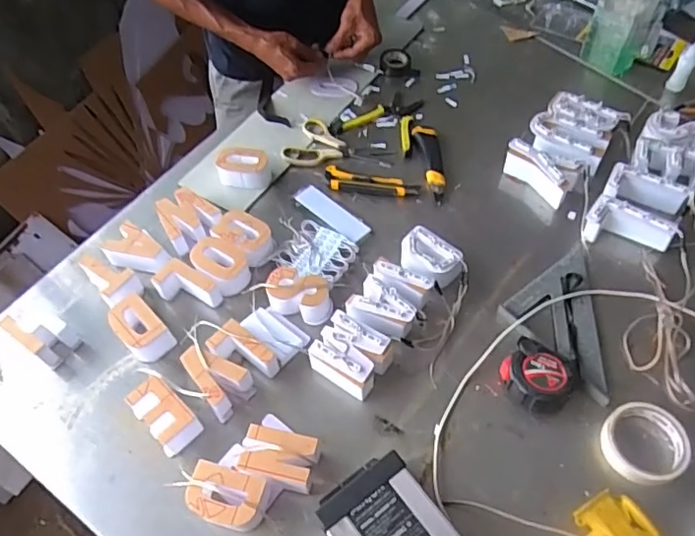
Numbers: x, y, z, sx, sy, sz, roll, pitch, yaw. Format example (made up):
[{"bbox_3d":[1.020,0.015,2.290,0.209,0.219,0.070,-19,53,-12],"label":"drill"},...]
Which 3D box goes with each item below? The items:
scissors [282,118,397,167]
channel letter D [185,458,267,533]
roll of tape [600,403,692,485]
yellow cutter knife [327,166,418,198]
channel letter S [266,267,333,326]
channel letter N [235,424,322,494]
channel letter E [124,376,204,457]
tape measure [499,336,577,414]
[{"bbox_3d":[-0.022,-0.196,0.959,0.175,0.007,0.115,28,59,20],"label":"scissors"},{"bbox_3d":[-0.132,0.255,0.620,0.087,0.041,0.057,12,55,10],"label":"channel letter D"},{"bbox_3d":[0.339,0.199,0.642,0.094,0.038,0.089,-1,54,1],"label":"roll of tape"},{"bbox_3d":[0.038,-0.137,0.908,0.151,0.015,0.037,8,55,7],"label":"yellow cutter knife"},{"bbox_3d":[-0.065,0.037,0.774,0.099,0.040,0.061,18,57,14],"label":"channel letter S"},{"bbox_3d":[-0.078,0.218,0.642,0.084,0.047,0.061,8,57,7],"label":"channel letter N"},{"bbox_3d":[-0.223,0.177,0.684,0.057,0.040,0.089,-37,61,-23],"label":"channel letter E"},{"bbox_3d":[0.242,0.130,0.706,0.083,0.038,0.081,-1,54,1],"label":"tape measure"}]

